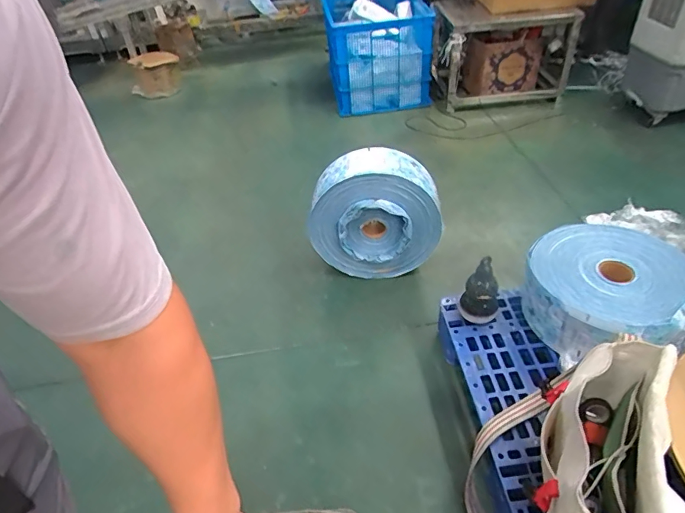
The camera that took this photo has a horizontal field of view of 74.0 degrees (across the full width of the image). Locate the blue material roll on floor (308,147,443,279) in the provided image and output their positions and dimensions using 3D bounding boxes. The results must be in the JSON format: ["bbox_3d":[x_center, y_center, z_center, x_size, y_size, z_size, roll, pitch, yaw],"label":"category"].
[{"bbox_3d":[0.110,-0.144,1.591,0.441,0.390,0.191,-2,42,5],"label":"blue material roll on floor"}]

